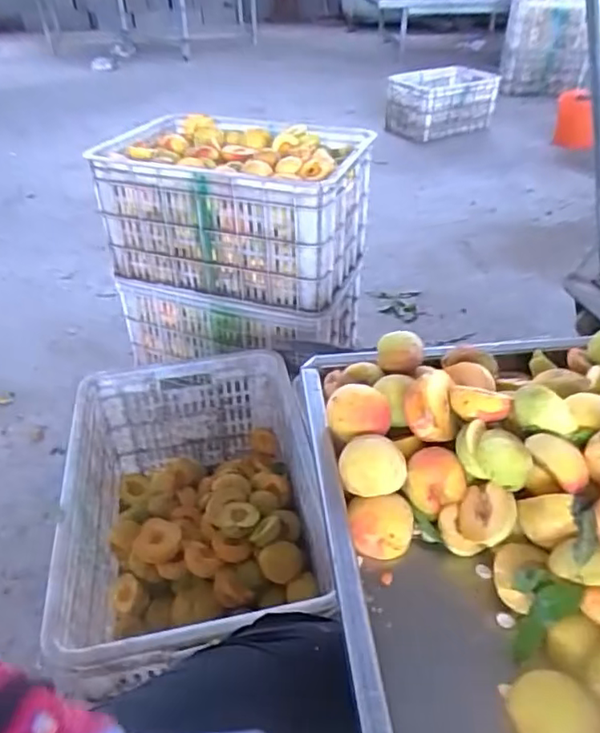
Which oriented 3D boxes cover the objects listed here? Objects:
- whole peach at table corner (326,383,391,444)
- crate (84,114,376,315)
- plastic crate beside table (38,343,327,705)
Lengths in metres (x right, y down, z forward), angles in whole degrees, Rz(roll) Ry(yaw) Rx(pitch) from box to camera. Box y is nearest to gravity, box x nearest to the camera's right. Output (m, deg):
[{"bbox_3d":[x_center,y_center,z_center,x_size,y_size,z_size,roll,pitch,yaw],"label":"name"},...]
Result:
[{"bbox_3d":[0.064,0.056,0.632,0.065,0.049,0.056,1,39,4],"label":"whole peach at table corner"},{"bbox_3d":[-0.132,-0.357,1.264,0.506,0.260,0.343,12,41,16],"label":"crate"},{"bbox_3d":[-0.157,0.233,0.910,0.344,0.255,0.514,-9,40,-8],"label":"plastic crate beside table"}]

